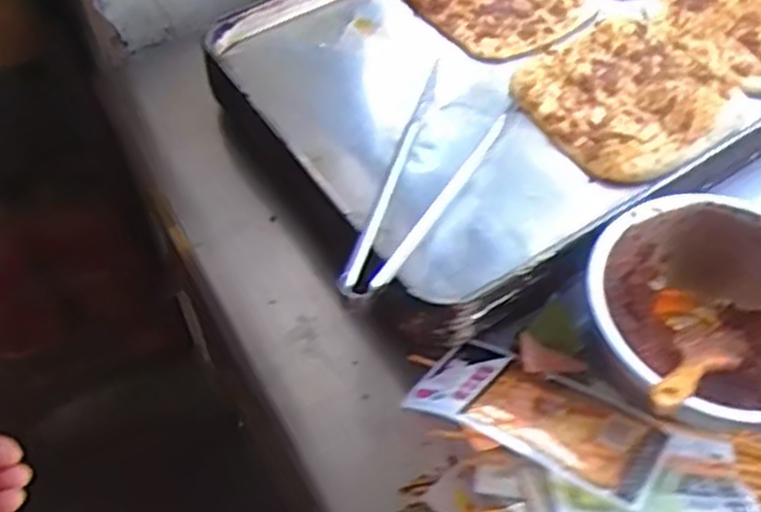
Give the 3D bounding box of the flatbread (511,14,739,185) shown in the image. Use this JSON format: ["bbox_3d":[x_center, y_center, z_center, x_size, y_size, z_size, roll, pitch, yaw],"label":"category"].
[{"bbox_3d":[0.234,-0.155,0.730,0.191,0.017,0.179,-29,60,-21],"label":"flatbread"}]

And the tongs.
[{"bbox_3d":[0.029,-0.052,0.642,0.077,0.050,0.255,21,56,13],"label":"tongs"}]

